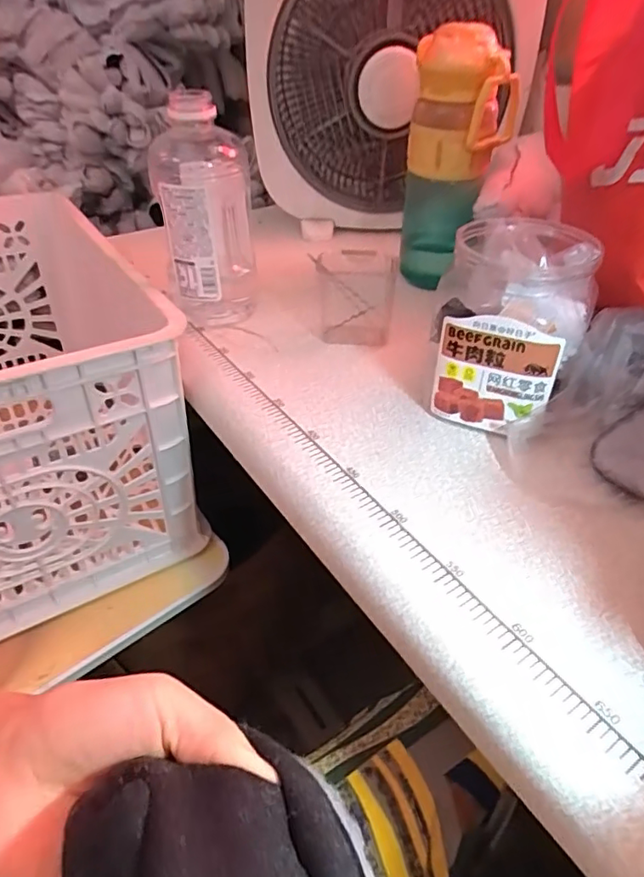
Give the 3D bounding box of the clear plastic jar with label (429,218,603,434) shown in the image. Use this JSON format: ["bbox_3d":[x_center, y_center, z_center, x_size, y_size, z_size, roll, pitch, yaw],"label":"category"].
[{"bbox_3d":[0.141,-0.084,0.407,0.100,0.138,0.095,18,45,23],"label":"clear plastic jar with label"}]

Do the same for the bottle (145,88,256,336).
[{"bbox_3d":[-0.109,-0.206,0.522,0.087,0.196,0.084,-9,41,-7],"label":"bottle"}]

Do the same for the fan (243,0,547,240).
[{"bbox_3d":[0.074,-0.447,0.678,0.319,0.354,0.167,-9,41,-6],"label":"fan"}]

